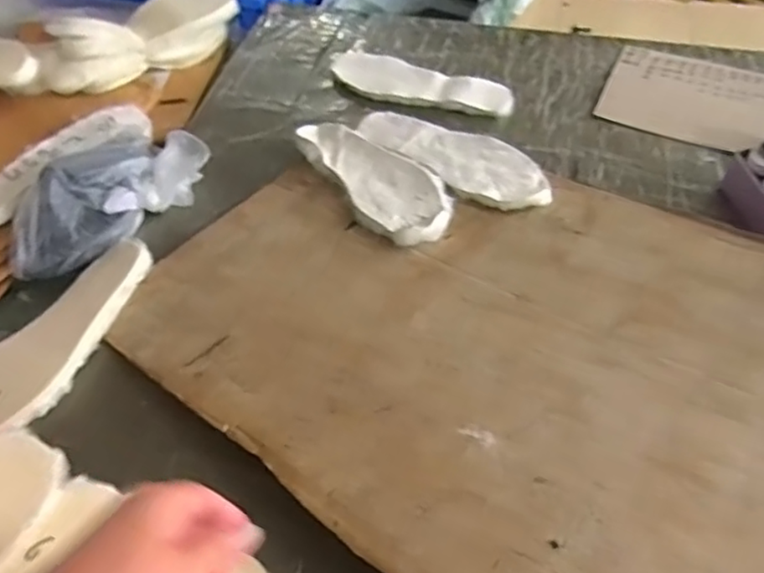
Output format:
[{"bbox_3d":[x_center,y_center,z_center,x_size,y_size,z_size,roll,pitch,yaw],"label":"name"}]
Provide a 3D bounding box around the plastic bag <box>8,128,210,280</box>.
[{"bbox_3d":[-0.325,-0.107,0.760,0.088,0.094,0.252,36,61,27],"label":"plastic bag"}]

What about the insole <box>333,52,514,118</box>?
[{"bbox_3d":[0.061,-0.301,0.954,0.264,0.024,0.086,14,53,13],"label":"insole"}]

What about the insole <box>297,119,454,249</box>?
[{"bbox_3d":[-0.007,-0.138,0.798,0.106,0.019,0.272,-26,49,-16],"label":"insole"}]

